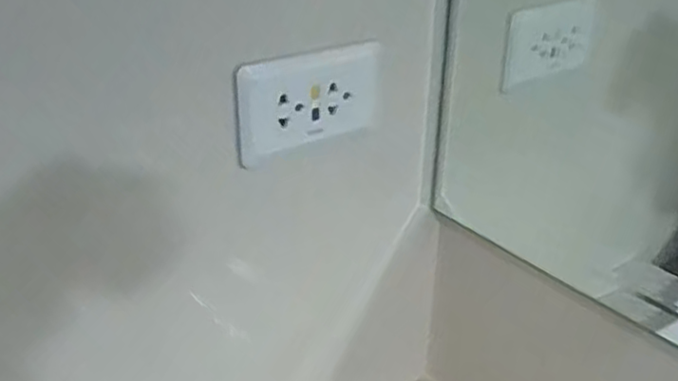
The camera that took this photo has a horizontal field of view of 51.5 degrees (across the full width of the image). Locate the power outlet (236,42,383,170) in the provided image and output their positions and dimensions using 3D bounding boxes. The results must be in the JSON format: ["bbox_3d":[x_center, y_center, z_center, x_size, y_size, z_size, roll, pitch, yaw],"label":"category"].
[{"bbox_3d":[-0.017,-0.062,0.488,0.119,0.067,0.009,-21,35,-35],"label":"power outlet"}]

